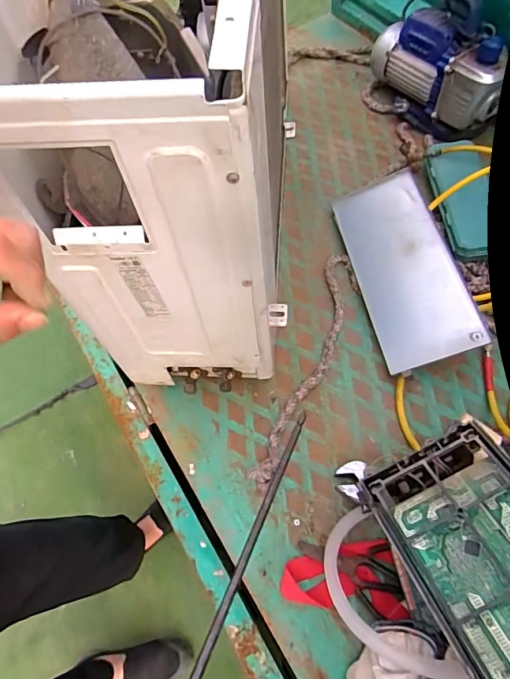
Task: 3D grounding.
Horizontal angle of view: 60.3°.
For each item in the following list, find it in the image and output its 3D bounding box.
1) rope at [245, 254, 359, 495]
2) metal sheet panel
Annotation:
[{"bbox_3d":[0.098,0.037,0.757,0.069,0.019,0.456,19,67,12],"label":"rope"},{"bbox_3d":[0.266,-0.135,0.799,0.164,0.017,0.393,-20,63,15],"label":"metal sheet panel"}]

